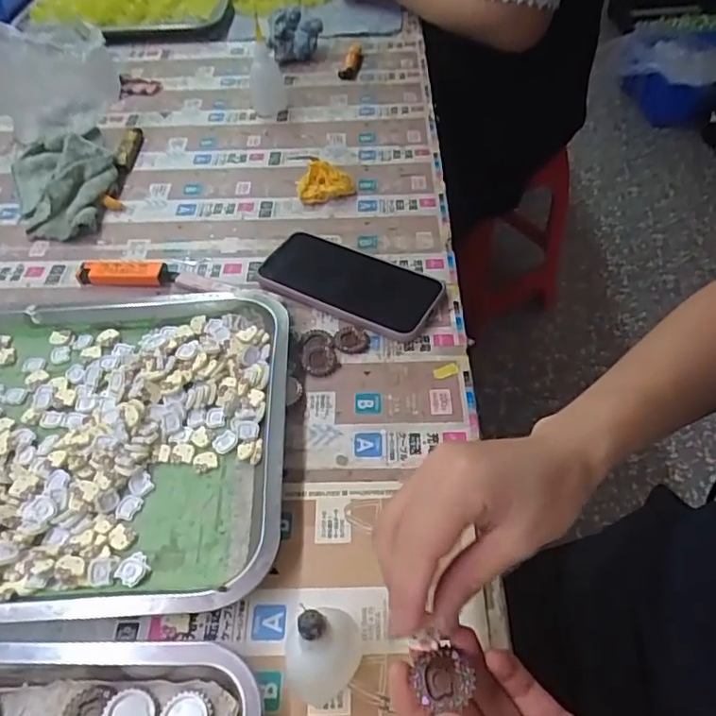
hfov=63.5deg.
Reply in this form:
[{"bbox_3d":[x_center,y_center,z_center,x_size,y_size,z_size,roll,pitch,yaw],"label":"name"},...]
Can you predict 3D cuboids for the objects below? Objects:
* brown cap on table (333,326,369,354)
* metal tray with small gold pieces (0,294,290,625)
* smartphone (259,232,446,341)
[{"bbox_3d":[-0.005,-0.015,0.472,0.028,0.004,0.028,-2,50,1],"label":"brown cap on table"},{"bbox_3d":[-0.240,0.057,0.413,0.371,0.025,0.254,-3,50,0],"label":"metal tray with small gold pieces"},{"bbox_3d":[-0.007,-0.068,0.509,0.156,0.015,0.080,23,55,20],"label":"smartphone"}]

